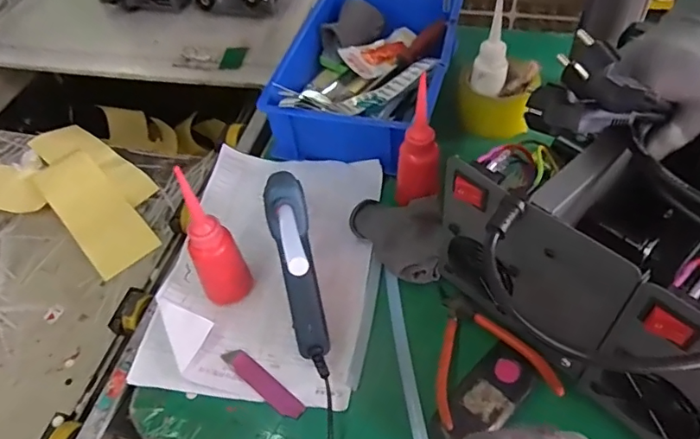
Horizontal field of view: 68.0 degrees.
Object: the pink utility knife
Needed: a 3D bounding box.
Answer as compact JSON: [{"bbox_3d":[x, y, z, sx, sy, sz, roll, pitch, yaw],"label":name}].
[{"bbox_3d":[-0.080,0.148,0.471,0.092,0.007,0.019,31,60,27],"label":"pink utility knife"}]

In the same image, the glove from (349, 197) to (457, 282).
[{"bbox_3d":[0.058,0.012,0.540,0.079,0.035,0.116,-31,54,-19],"label":"glove"}]

